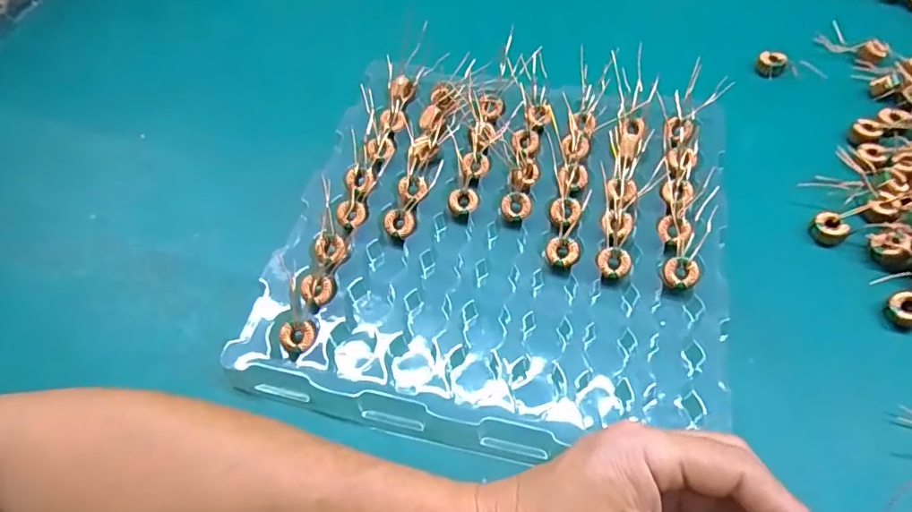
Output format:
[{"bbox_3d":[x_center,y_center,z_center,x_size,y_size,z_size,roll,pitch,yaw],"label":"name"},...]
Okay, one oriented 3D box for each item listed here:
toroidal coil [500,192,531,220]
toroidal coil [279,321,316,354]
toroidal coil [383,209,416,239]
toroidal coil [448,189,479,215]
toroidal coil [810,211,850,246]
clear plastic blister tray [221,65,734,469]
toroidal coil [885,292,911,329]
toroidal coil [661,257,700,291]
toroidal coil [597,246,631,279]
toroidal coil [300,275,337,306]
[{"bbox_3d":[0.042,-0.036,0.385,0.021,0.007,0.017,-9,57,-3],"label":"toroidal coil"},{"bbox_3d":[-0.096,0.049,0.338,0.021,0.007,0.019,-8,57,-2],"label":"toroidal coil"},{"bbox_3d":[-0.039,-0.024,0.382,0.021,0.007,0.021,-1,57,2],"label":"toroidal coil"},{"bbox_3d":[0.005,-0.039,0.394,0.020,0.008,0.017,30,63,20],"label":"toroidal coil"},{"bbox_3d":[0.251,-0.018,0.373,0.021,0.010,0.022,-1,57,2],"label":"toroidal coil"},{"bbox_3d":[0.033,-0.015,0.374,0.283,0.024,0.276,12,59,10],"label":"clear plastic blister tray"},{"bbox_3d":[0.274,0.033,0.337,0.020,0.010,0.021,-8,76,35],"label":"toroidal coil"},{"bbox_3d":[0.140,0.011,0.347,0.021,0.008,0.018,38,67,23],"label":"toroidal coil"},{"bbox_3d":[0.101,0.003,0.355,0.020,0.005,0.020,-1,57,2],"label":"toroidal coil"},{"bbox_3d":[-0.088,0.021,0.354,0.021,0.006,0.019,-8,57,-2],"label":"toroidal coil"}]

